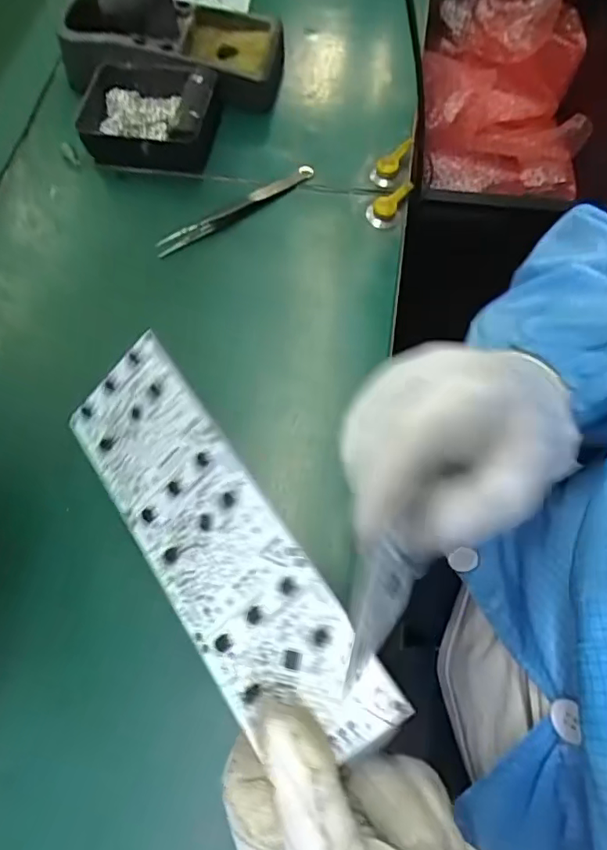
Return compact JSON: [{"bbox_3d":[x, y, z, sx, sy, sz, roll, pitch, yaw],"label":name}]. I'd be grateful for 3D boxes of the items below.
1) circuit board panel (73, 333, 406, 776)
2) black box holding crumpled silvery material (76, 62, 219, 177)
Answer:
[{"bbox_3d":[-0.044,0.051,0.251,0.069,0.004,0.207,-43,66,14],"label":"circuit board panel"},{"bbox_3d":[-0.114,-0.236,0.418,0.104,0.041,0.085,7,66,5],"label":"black box holding crumpled silvery material"}]

